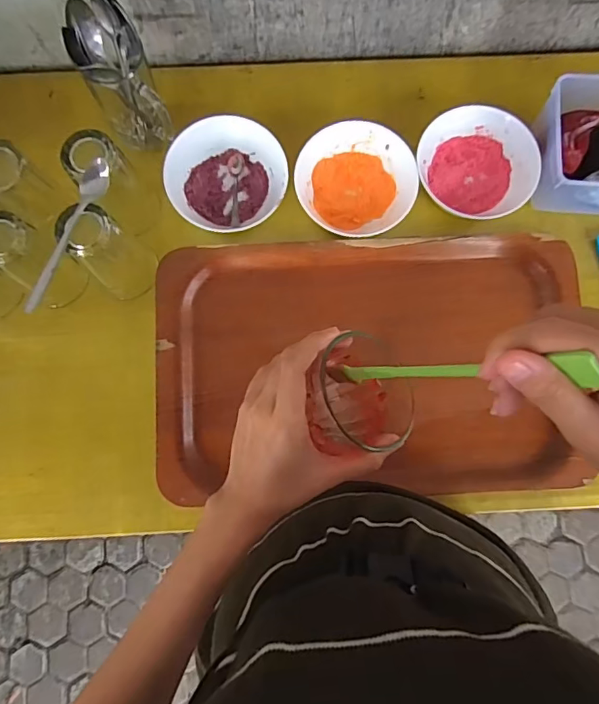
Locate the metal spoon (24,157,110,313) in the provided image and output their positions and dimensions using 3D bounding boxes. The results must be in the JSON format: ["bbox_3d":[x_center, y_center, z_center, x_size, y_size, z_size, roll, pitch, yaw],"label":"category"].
[{"bbox_3d":[-0.234,-0.117,0.480,0.026,0.019,0.162,29,84,3],"label":"metal spoon"}]

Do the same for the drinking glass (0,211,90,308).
[{"bbox_3d":[-0.302,-0.101,0.545,0.059,0.122,0.063,28,84,3],"label":"drinking glass"}]

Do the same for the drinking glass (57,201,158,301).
[{"bbox_3d":[-0.211,-0.112,0.548,0.065,0.125,0.065,-37,85,-5],"label":"drinking glass"}]

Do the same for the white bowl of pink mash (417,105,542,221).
[{"bbox_3d":[0.219,-0.237,0.608,0.140,0.050,0.133,0,83,0],"label":"white bowl of pink mash"}]

